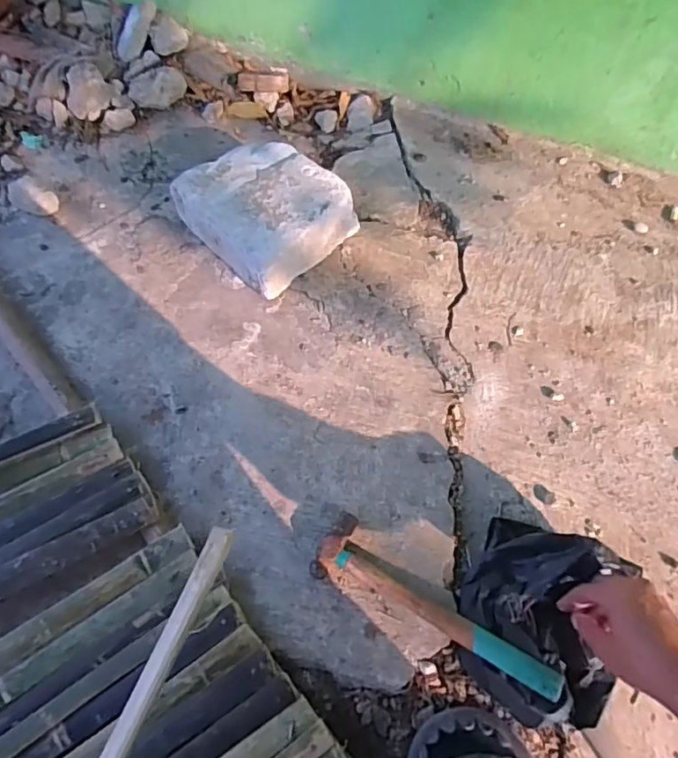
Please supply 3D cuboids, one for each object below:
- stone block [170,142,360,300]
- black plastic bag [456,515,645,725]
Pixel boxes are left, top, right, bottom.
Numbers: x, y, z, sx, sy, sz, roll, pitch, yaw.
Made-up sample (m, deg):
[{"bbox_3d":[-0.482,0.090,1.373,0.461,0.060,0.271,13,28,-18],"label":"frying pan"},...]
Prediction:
[{"bbox_3d":[-0.116,-0.255,0.837,0.221,0.100,0.186,41,73,18],"label":"stone block"},{"bbox_3d":[0.217,0.255,0.591,0.158,0.063,0.191,16,65,10],"label":"black plastic bag"}]

